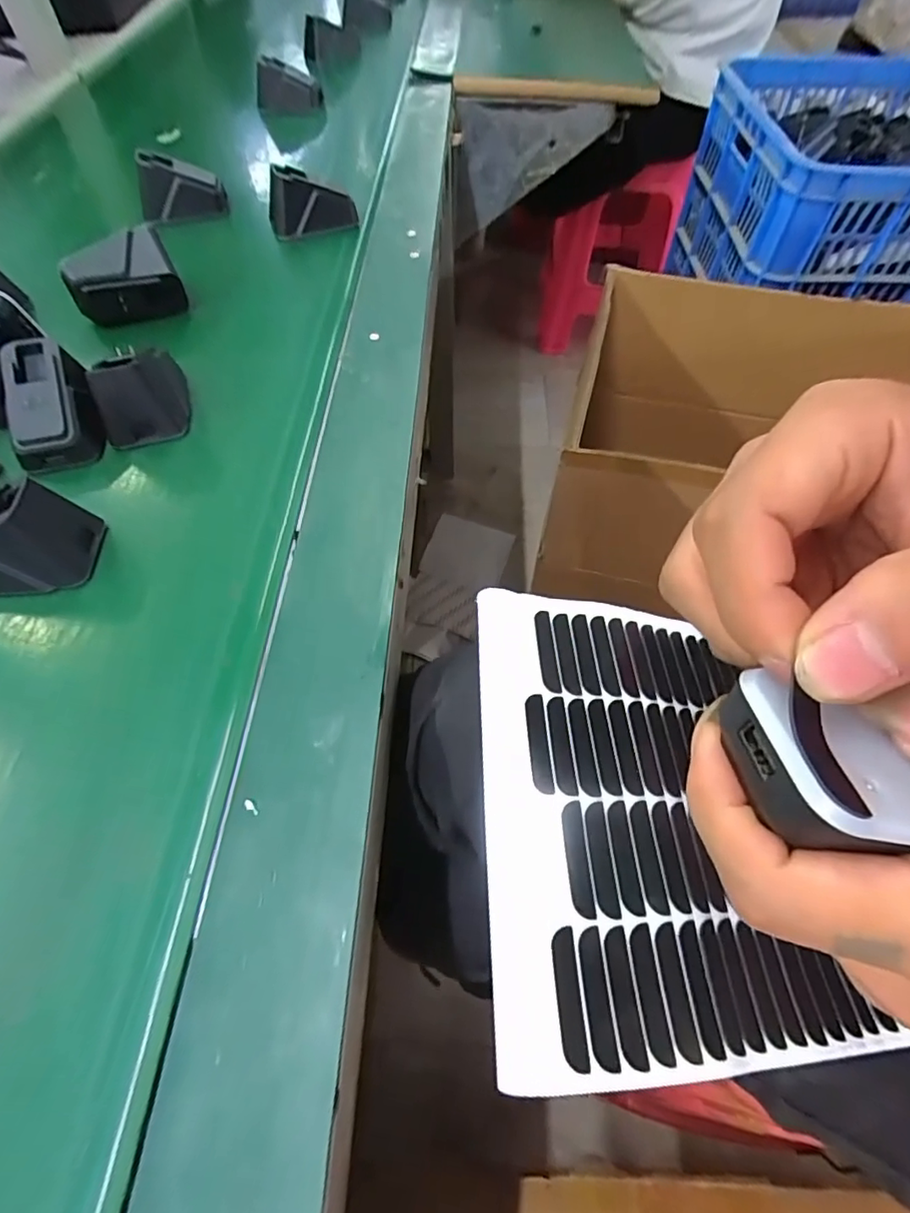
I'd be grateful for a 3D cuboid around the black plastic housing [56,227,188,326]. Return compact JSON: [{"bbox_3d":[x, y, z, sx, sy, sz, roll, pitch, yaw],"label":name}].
[{"bbox_3d":[-0.222,-0.219,0.365,0.066,0.040,0.030,-27,61,-16],"label":"black plastic housing"}]

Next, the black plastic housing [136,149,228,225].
[{"bbox_3d":[-0.234,-0.356,0.460,0.068,0.040,0.031,-21,60,-12],"label":"black plastic housing"}]

